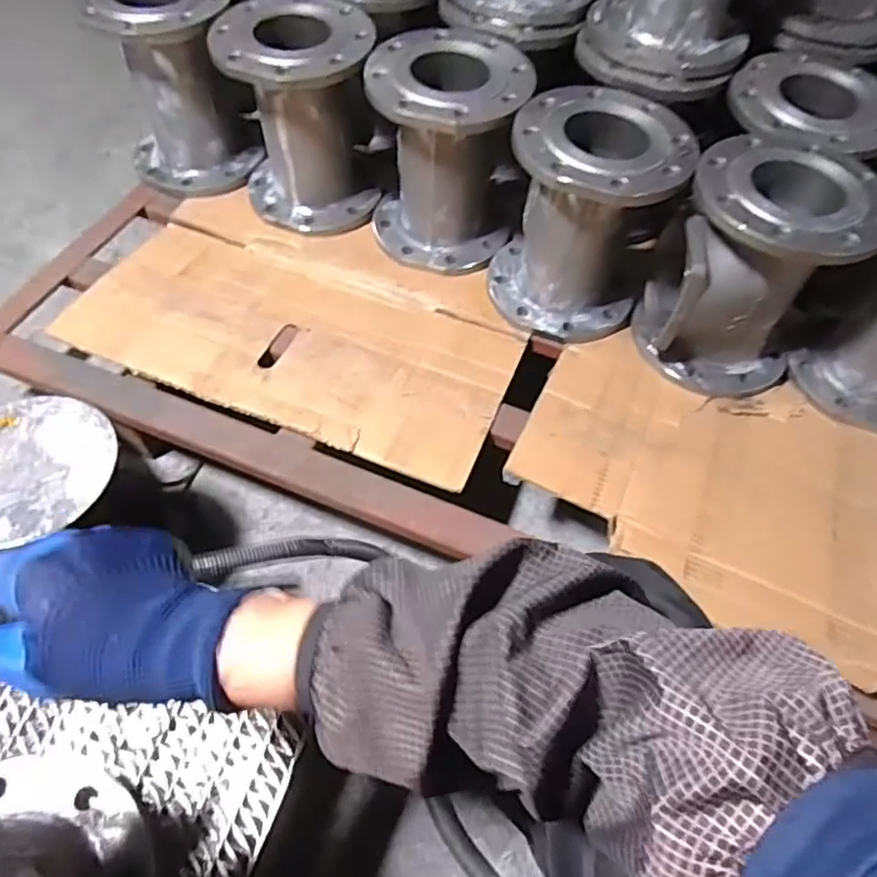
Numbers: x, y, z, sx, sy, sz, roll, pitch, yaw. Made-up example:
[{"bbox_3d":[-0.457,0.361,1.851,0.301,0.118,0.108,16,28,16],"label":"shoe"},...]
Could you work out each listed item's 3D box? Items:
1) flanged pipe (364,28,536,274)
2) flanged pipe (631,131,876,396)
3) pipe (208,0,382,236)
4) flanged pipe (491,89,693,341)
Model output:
[{"bbox_3d":[0.010,-0.399,0.852,0.200,0.245,0.201,1,58,-3],"label":"flanged pipe"},{"bbox_3d":[0.394,-0.214,0.771,0.214,0.242,0.220,31,61,15],"label":"flanged pipe"},{"bbox_3d":[-0.195,-0.468,0.882,0.195,0.255,0.202,-8,58,-8],"label":"pipe"},{"bbox_3d":[0.187,-0.291,0.800,0.206,0.250,0.195,13,58,5],"label":"flanged pipe"}]

